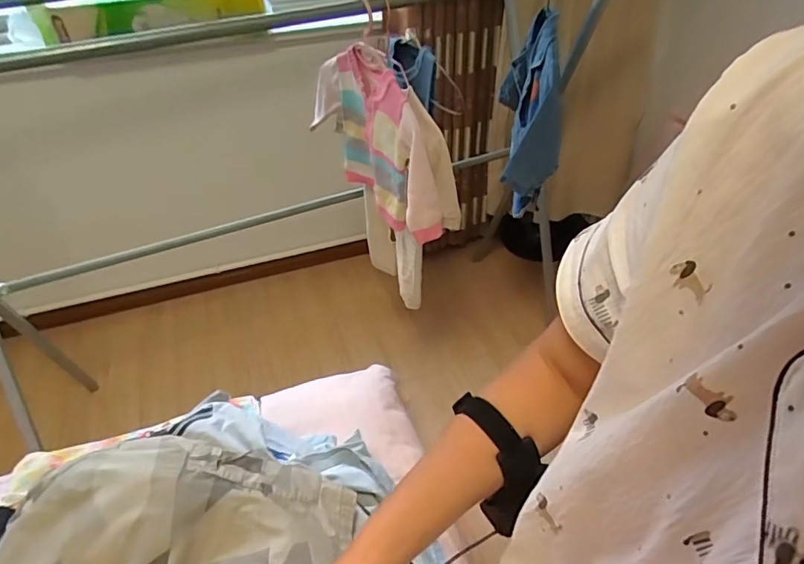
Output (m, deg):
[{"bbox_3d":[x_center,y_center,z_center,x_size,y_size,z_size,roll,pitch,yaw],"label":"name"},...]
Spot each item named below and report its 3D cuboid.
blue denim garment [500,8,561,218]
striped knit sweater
[{"bbox_3d":[0.315,-0.439,1.251,0.123,0.389,0.472,3,42,8],"label":"blue denim garment"},{"bbox_3d":[-0.038,-0.208,1.187,0.126,0.579,0.506,-21,44,-18],"label":"striped knit sweater"}]

